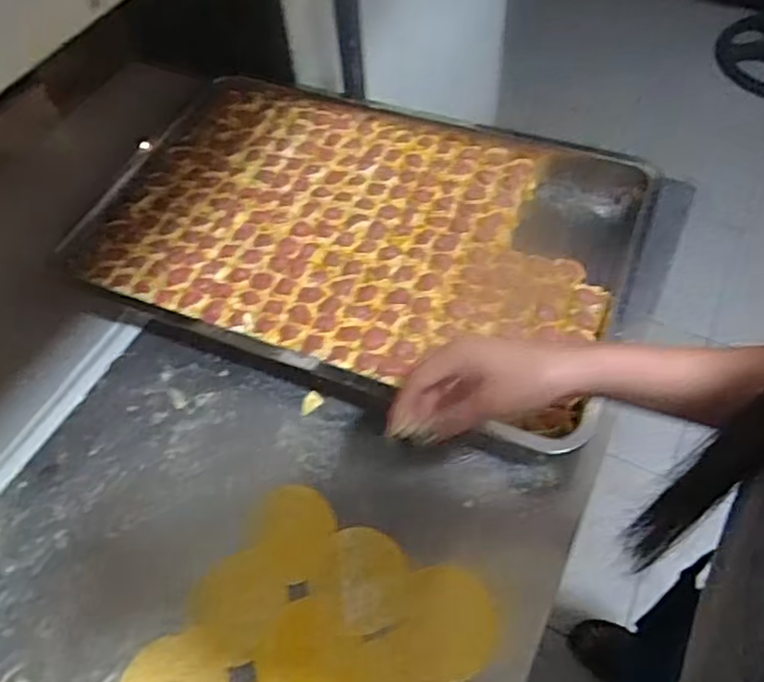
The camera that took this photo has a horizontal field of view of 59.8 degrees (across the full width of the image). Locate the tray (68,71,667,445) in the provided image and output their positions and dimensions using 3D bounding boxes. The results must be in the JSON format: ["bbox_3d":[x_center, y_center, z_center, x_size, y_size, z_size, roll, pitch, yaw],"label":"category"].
[{"bbox_3d":[-0.030,-0.128,0.740,0.578,0.039,0.381,18,59,16],"label":"tray"}]

